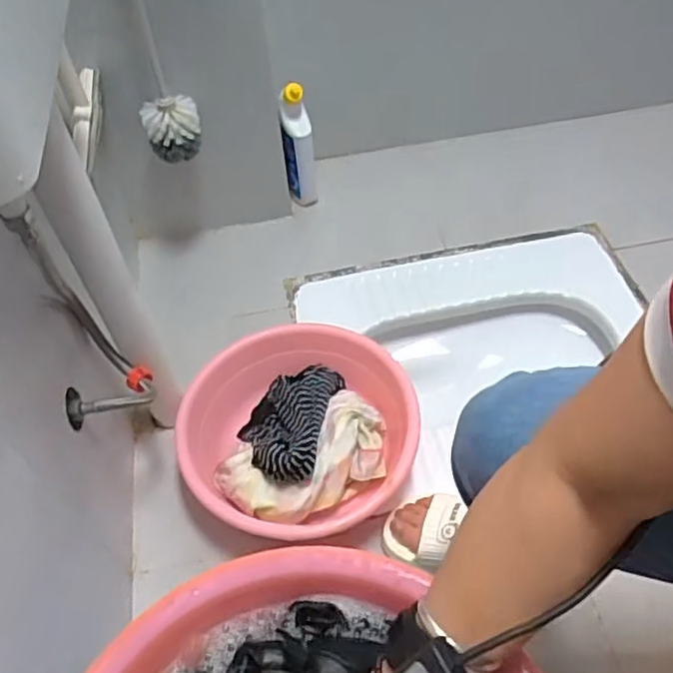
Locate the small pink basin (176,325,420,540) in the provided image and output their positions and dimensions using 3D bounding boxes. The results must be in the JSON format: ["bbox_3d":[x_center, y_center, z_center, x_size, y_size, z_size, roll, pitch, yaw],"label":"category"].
[{"bbox_3d":[-0.047,0.127,0.868,0.293,0.113,0.295,-2,51,2],"label":"small pink basin"}]

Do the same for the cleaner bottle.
[{"bbox_3d":[-0.068,-0.332,1.172,0.057,0.234,0.051,-6,51,-1],"label":"cleaner bottle"}]

